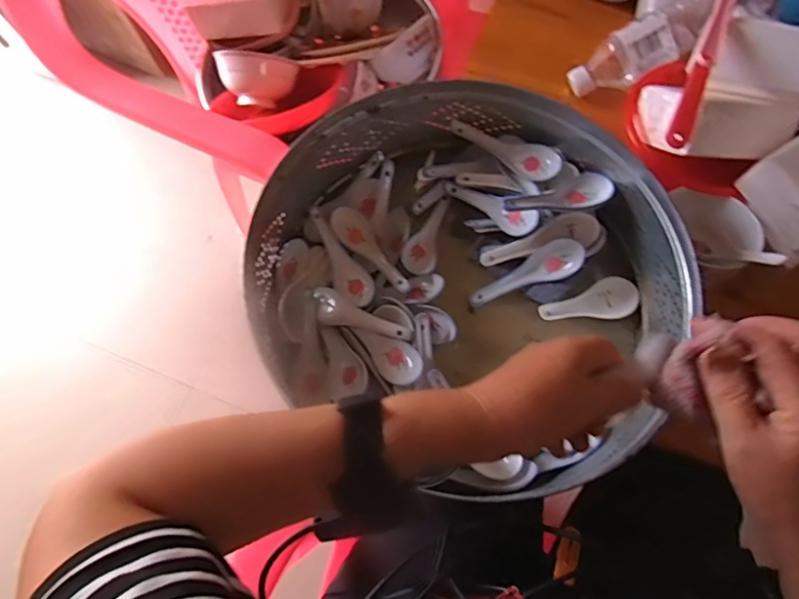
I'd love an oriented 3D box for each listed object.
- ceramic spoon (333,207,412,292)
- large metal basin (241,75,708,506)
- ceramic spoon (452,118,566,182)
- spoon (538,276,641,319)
[{"bbox_3d":[-0.029,-0.057,0.595,0.032,0.020,0.125,-39,75,-11],"label":"ceramic spoon"},{"bbox_3d":[0.058,-0.031,0.559,0.395,0.114,0.366,-13,72,-3],"label":"large metal basin"},{"bbox_3d":[0.114,-0.165,0.600,0.125,0.027,0.036,26,74,9],"label":"ceramic spoon"},{"bbox_3d":[0.194,0.006,0.579,0.120,0.026,0.044,-12,71,-20],"label":"spoon"}]

